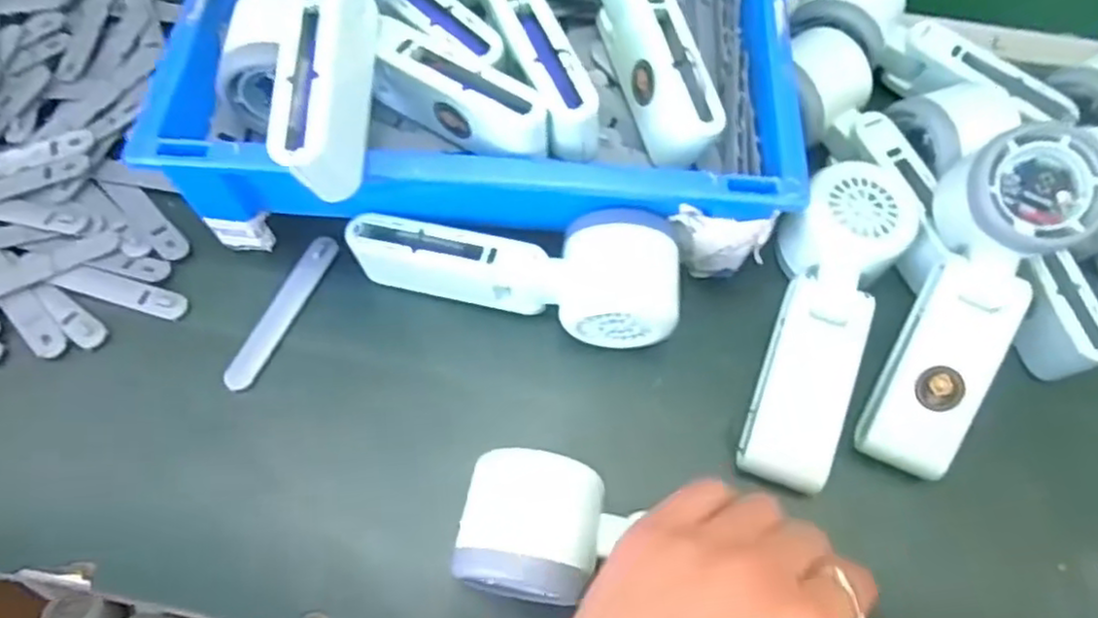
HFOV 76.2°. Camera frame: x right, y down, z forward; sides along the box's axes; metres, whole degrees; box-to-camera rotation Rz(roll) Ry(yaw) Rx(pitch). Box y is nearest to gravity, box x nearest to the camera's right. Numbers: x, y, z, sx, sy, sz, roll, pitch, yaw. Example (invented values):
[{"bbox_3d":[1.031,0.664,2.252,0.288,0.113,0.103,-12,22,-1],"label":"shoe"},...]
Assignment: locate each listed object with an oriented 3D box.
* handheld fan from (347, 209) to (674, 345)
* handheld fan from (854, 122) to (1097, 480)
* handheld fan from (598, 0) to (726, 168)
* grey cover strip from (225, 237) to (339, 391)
[{"bbox_3d":[-0.018,-0.019,0.363,0.164,0.047,0.059,7,65,2],"label":"handheld fan"},{"bbox_3d":[0.199,-0.003,0.337,0.053,0.046,0.166,22,99,7],"label":"handheld fan"},{"bbox_3d":[0.039,-0.154,0.351,0.057,0.053,0.162,-15,66,-8],"label":"handheld fan"},{"bbox_3d":[-0.143,0.001,0.373,0.016,0.007,0.092,24,67,10],"label":"grey cover strip"}]

